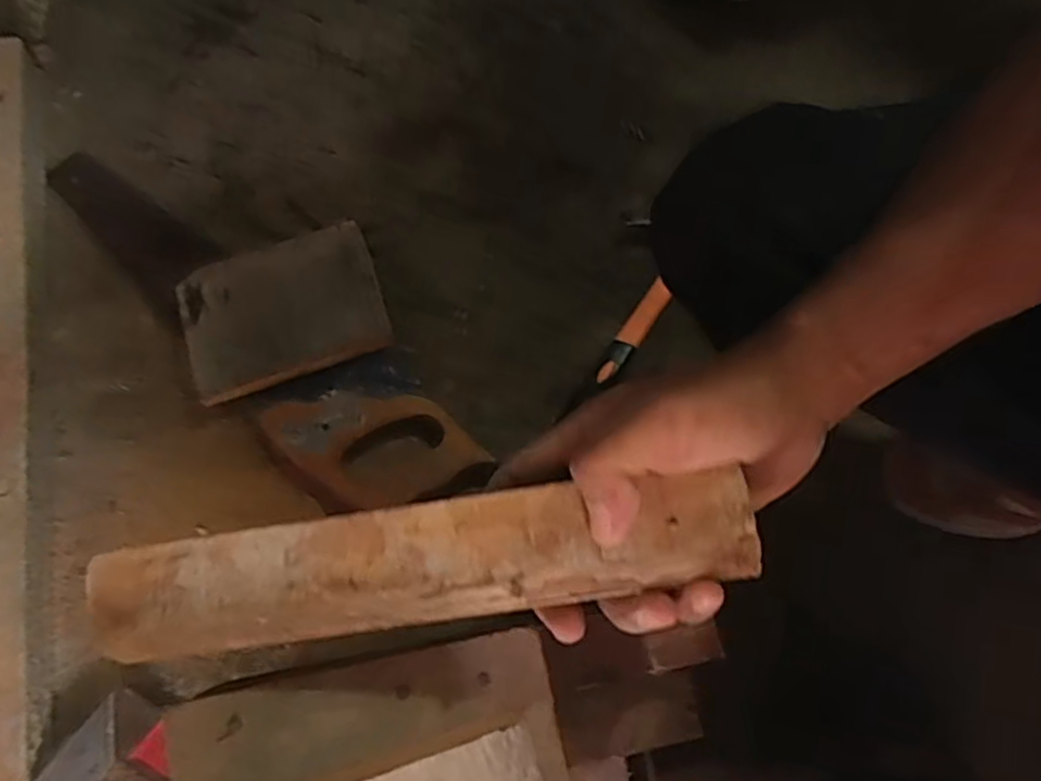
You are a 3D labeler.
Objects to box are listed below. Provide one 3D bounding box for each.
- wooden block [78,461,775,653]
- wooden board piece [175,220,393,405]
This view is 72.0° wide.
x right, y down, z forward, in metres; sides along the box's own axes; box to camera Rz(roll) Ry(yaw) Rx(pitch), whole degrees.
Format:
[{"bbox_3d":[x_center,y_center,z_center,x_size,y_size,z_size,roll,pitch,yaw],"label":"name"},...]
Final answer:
[{"bbox_3d":[-0.046,0.075,0.309,0.280,0.027,0.048,-9,72,7],"label":"wooden block"},{"bbox_3d":[-0.215,-0.075,0.649,0.174,0.024,0.126,-21,67,-7],"label":"wooden board piece"}]

